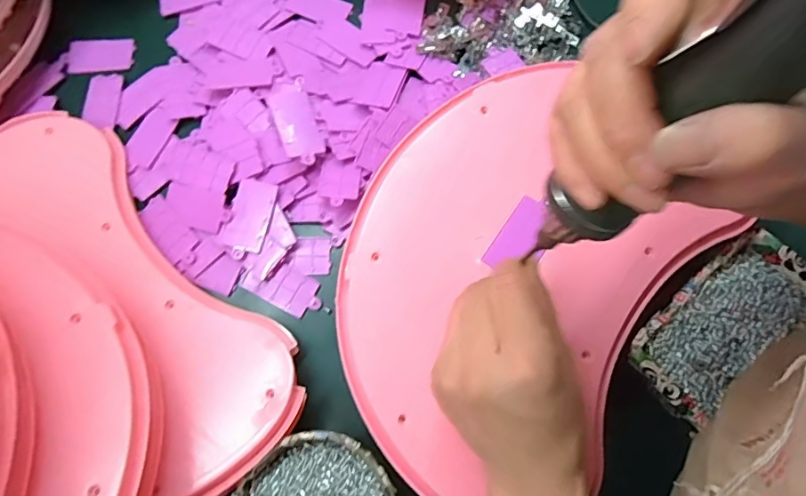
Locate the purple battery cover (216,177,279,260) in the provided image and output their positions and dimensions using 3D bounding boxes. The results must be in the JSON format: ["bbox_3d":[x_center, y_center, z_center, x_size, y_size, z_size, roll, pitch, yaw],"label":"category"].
[{"bbox_3d":[-0.129,-0.025,0.411,0.036,0.006,0.065,16,75,5],"label":"purple battery cover"}]

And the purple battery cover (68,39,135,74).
[{"bbox_3d":[-0.288,-0.184,0.472,0.062,0.004,0.033,-3,74,0],"label":"purple battery cover"}]

